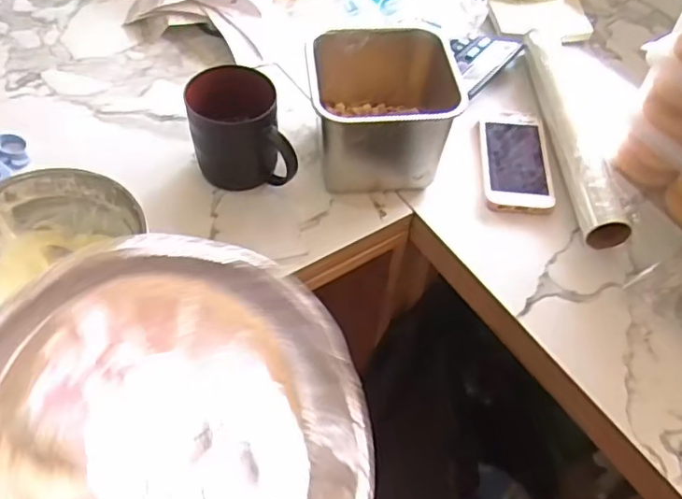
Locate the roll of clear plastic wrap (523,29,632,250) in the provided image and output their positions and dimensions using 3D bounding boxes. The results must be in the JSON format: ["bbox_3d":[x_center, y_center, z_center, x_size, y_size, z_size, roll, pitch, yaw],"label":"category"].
[{"bbox_3d":[0.241,-0.131,0.638,0.031,0.030,0.297,0,53,-4],"label":"roll of clear plastic wrap"}]

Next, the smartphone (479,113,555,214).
[{"bbox_3d":[0.186,-0.095,0.634,0.072,0.011,0.127,4,52,-1],"label":"smartphone"}]

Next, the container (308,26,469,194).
[{"bbox_3d":[0.040,-0.141,0.599,0.135,0.100,0.134,0,53,-4],"label":"container"}]

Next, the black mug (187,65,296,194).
[{"bbox_3d":[-0.095,-0.106,0.573,0.088,0.106,0.087,-11,54,-12],"label":"black mug"}]

